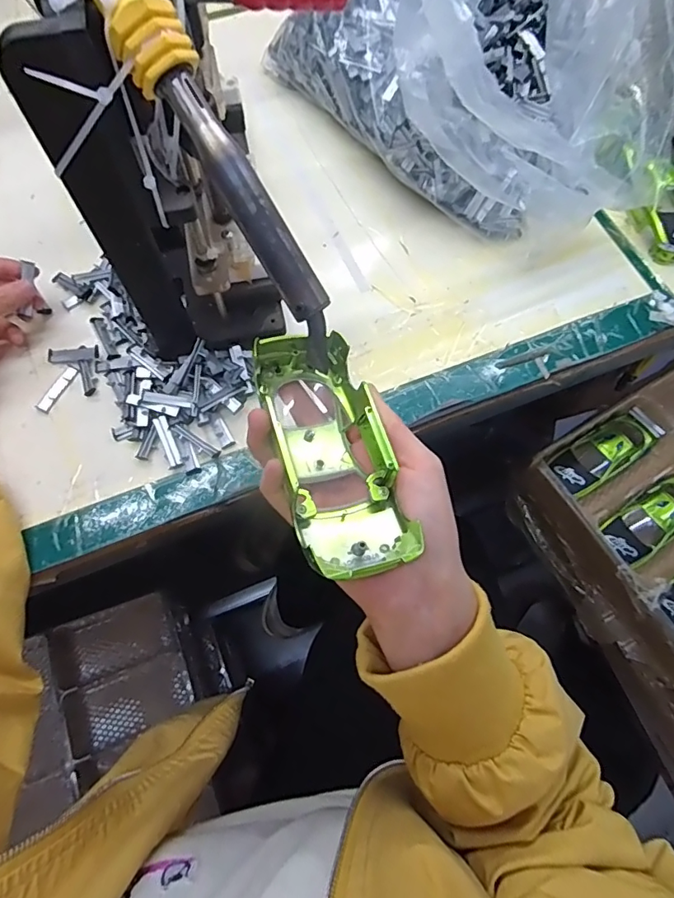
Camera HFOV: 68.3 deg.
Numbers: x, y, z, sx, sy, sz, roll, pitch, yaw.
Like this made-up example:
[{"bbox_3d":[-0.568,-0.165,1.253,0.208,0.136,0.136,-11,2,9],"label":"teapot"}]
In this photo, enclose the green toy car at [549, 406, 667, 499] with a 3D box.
[{"bbox_3d":[0.288,0.004,0.534,0.125,0.031,0.048,-33,73,-12],"label":"green toy car"}]

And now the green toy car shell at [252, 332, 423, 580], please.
[{"bbox_3d":[-0.004,0.000,0.253,0.051,0.045,0.127,-17,65,-7],"label":"green toy car shell"}]

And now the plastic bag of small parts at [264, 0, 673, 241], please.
[{"bbox_3d":[0.121,-0.357,0.399,0.237,0.215,0.336,-26,71,-10],"label":"plastic bag of small parts"}]

